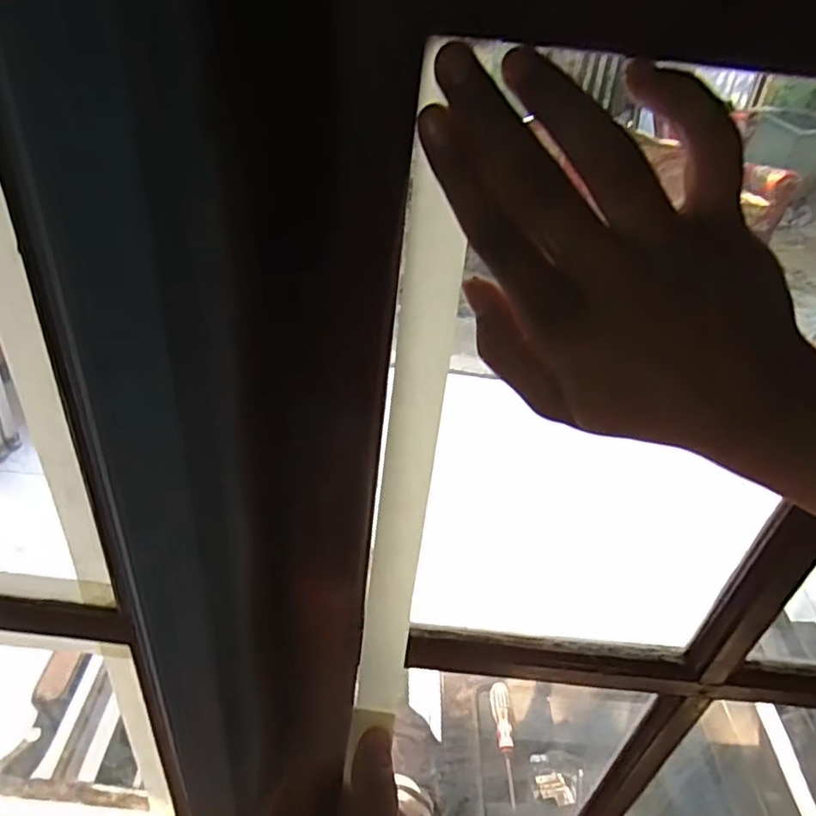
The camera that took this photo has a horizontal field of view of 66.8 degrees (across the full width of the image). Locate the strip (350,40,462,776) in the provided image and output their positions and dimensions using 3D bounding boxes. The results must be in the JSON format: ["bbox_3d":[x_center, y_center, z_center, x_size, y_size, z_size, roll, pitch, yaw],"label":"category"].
[{"bbox_3d":[-0.002,0.033,0.289,0.025,0.332,0.010,7,26,0],"label":"strip"}]

